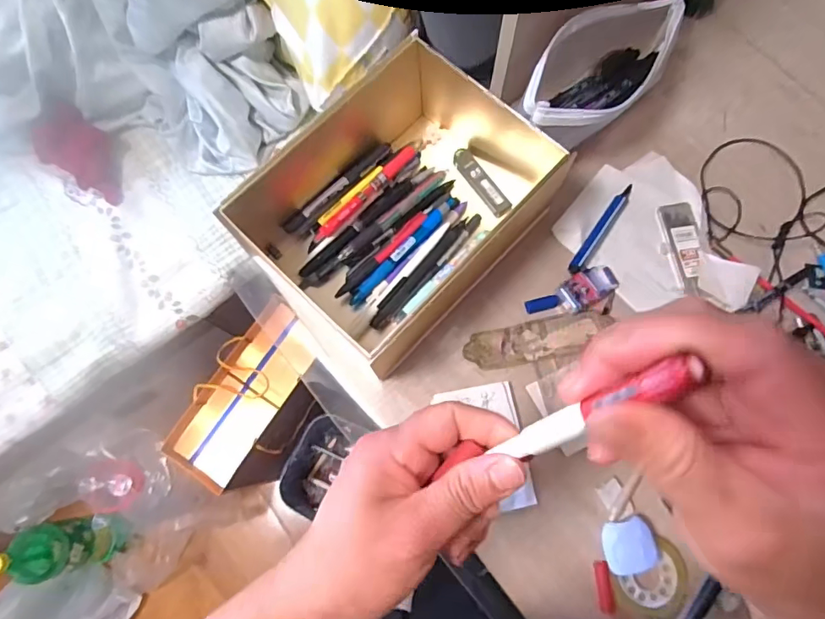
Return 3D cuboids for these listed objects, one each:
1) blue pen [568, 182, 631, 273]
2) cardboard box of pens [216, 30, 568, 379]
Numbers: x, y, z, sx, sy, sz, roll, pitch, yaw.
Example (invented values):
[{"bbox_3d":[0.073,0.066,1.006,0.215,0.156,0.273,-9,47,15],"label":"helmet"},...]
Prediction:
[{"bbox_3d":[0.187,-0.081,0.498,0.013,0.017,0.112,34,78,10],"label":"blue pen"},{"bbox_3d":[-0.020,-0.113,0.484,0.231,0.083,0.279,40,79,11],"label":"cardboard box of pens"}]

